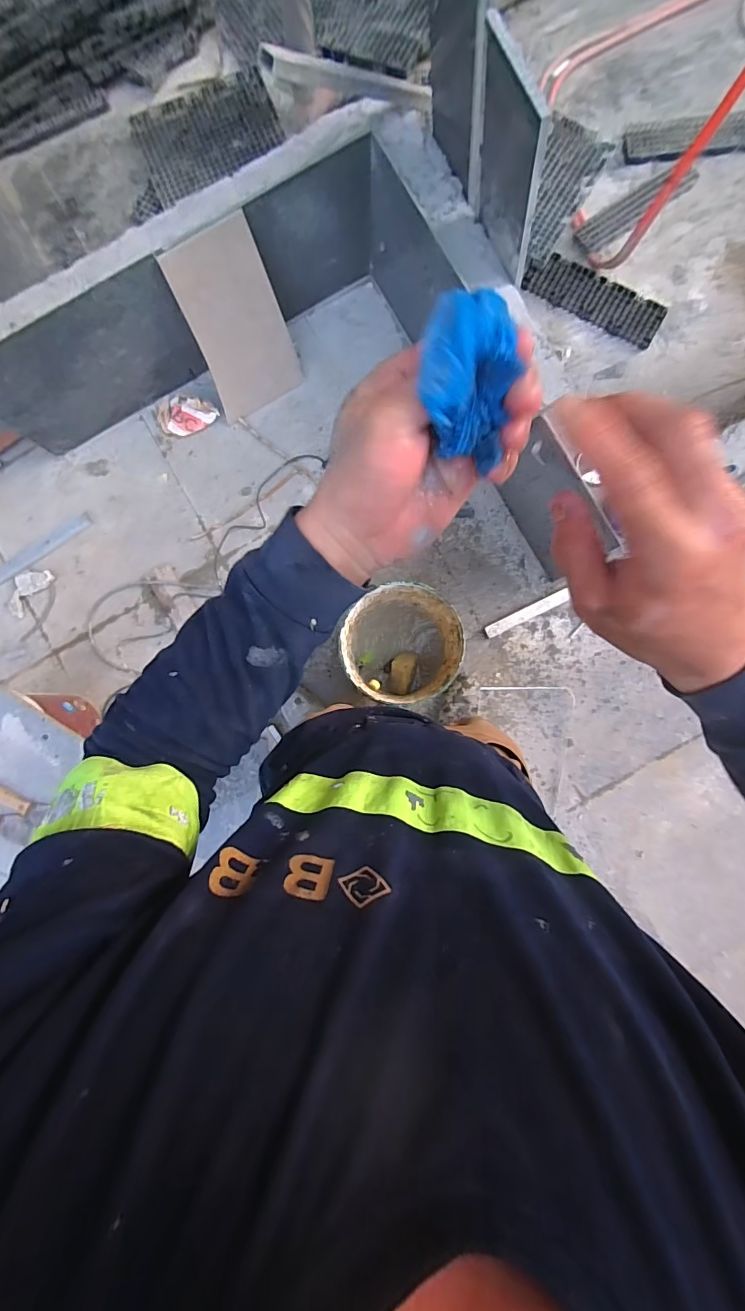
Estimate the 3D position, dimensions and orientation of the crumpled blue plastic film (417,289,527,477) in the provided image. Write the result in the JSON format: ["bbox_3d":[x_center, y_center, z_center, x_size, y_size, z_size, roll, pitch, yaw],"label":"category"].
[{"bbox_3d":[0.043,-0.124,0.209,0.041,0.051,0.046,8,86,2],"label":"crumpled blue plastic film"}]

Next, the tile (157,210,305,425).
[{"bbox_3d":[-0.351,-0.875,1.217,0.250,0.429,0.016,-33,65,-7],"label":"tile"}]

